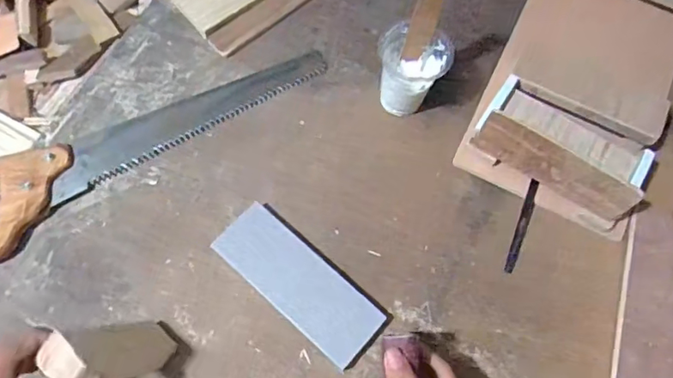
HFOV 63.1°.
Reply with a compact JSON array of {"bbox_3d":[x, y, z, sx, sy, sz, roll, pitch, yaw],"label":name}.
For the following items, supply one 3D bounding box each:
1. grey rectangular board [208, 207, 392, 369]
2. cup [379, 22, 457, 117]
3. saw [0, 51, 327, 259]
[{"bbox_3d":[-0.036,0.089,0.520,0.168,0.018,0.064,41,72,13],"label":"grey rectangular board"},{"bbox_3d":[0.077,-0.120,0.570,0.073,0.078,0.066,15,68,3],"label":"cup"},{"bbox_3d":[-0.208,-0.059,0.562,0.429,0.033,0.103,-32,73,-15],"label":"saw"}]

